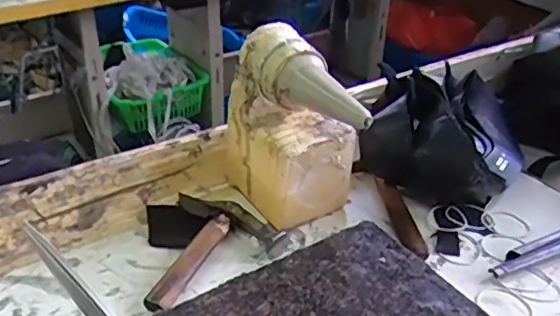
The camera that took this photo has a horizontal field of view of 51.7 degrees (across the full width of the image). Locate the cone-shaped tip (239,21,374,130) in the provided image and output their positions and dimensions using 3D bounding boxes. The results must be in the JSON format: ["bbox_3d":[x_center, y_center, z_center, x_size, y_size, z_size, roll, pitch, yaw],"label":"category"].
[{"bbox_3d":[0.021,-0.078,0.582,0.070,0.057,0.184,-12,34,-20],"label":"cone-shaped tip"}]

